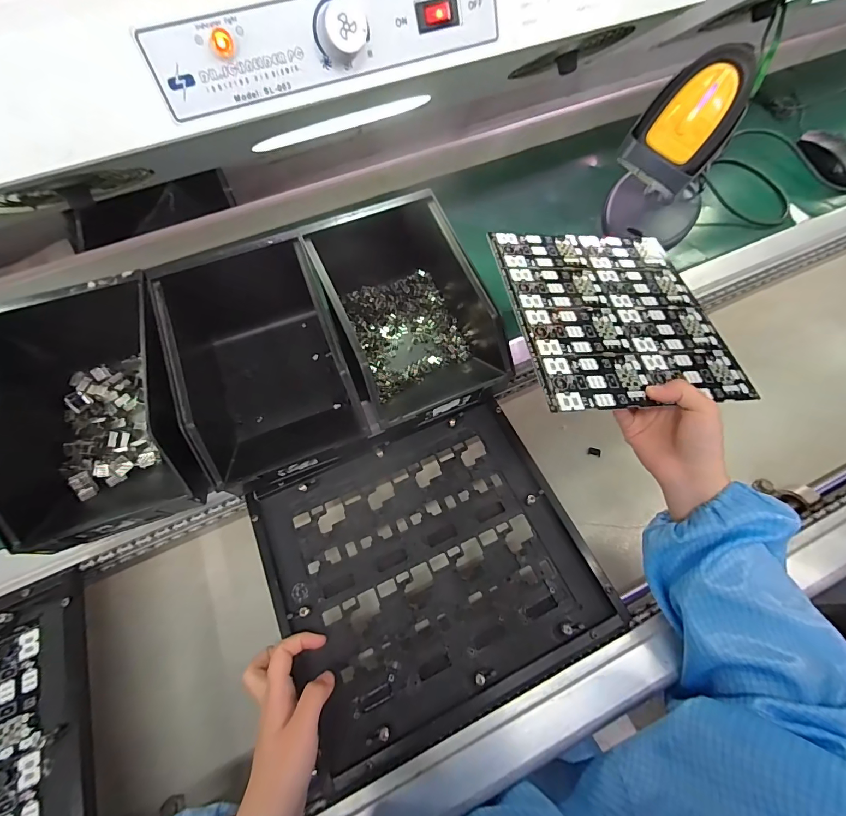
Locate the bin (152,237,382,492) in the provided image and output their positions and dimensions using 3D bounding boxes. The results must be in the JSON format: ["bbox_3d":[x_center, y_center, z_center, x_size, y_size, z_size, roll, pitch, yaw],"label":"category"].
[{"bbox_3d":[-0.164,-0.035,0.422,0.165,0.130,0.216,-21,65,-9],"label":"bin"}]

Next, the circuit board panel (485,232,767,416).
[{"bbox_3d":[0.190,-0.100,0.400,0.205,0.004,0.221,-3,60,-12],"label":"circuit board panel"}]

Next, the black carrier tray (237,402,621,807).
[{"bbox_3d":[0.008,0.148,0.401,0.290,0.016,0.258,-22,65,-10],"label":"black carrier tray"}]

